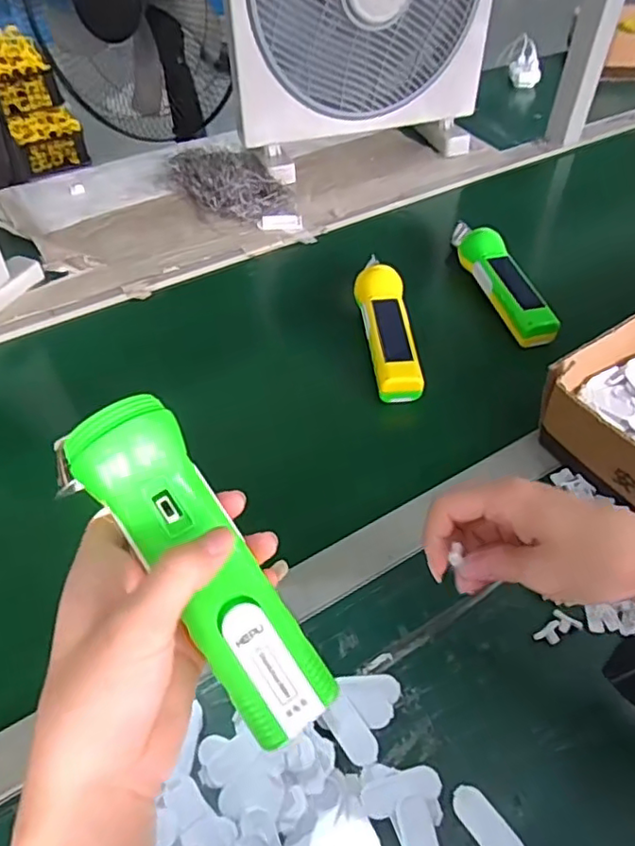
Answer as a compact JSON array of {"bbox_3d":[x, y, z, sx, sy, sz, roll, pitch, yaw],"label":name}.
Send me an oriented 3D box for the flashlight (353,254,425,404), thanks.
[{"bbox_3d":[0.072,-0.105,0.634,0.048,0.055,0.198,-5,48,-4],"label":"flashlight"}]

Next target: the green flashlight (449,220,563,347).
[{"bbox_3d":[0.207,-0.169,0.682,0.042,0.038,0.202,-13,49,-11],"label":"green flashlight"}]

